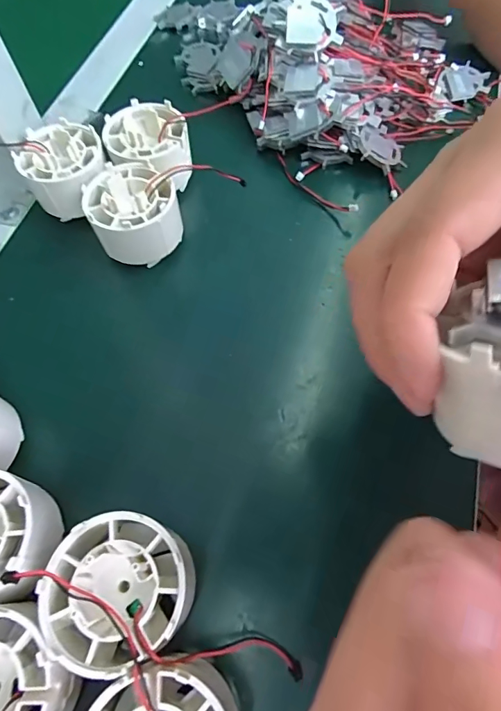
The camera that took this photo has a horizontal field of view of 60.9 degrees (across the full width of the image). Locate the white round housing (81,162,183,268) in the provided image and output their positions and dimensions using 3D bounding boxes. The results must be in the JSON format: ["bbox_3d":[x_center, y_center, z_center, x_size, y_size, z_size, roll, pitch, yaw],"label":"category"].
[{"bbox_3d":[-0.067,-0.081,0.250,0.050,0.033,0.057,-13,63,-4],"label":"white round housing"}]

